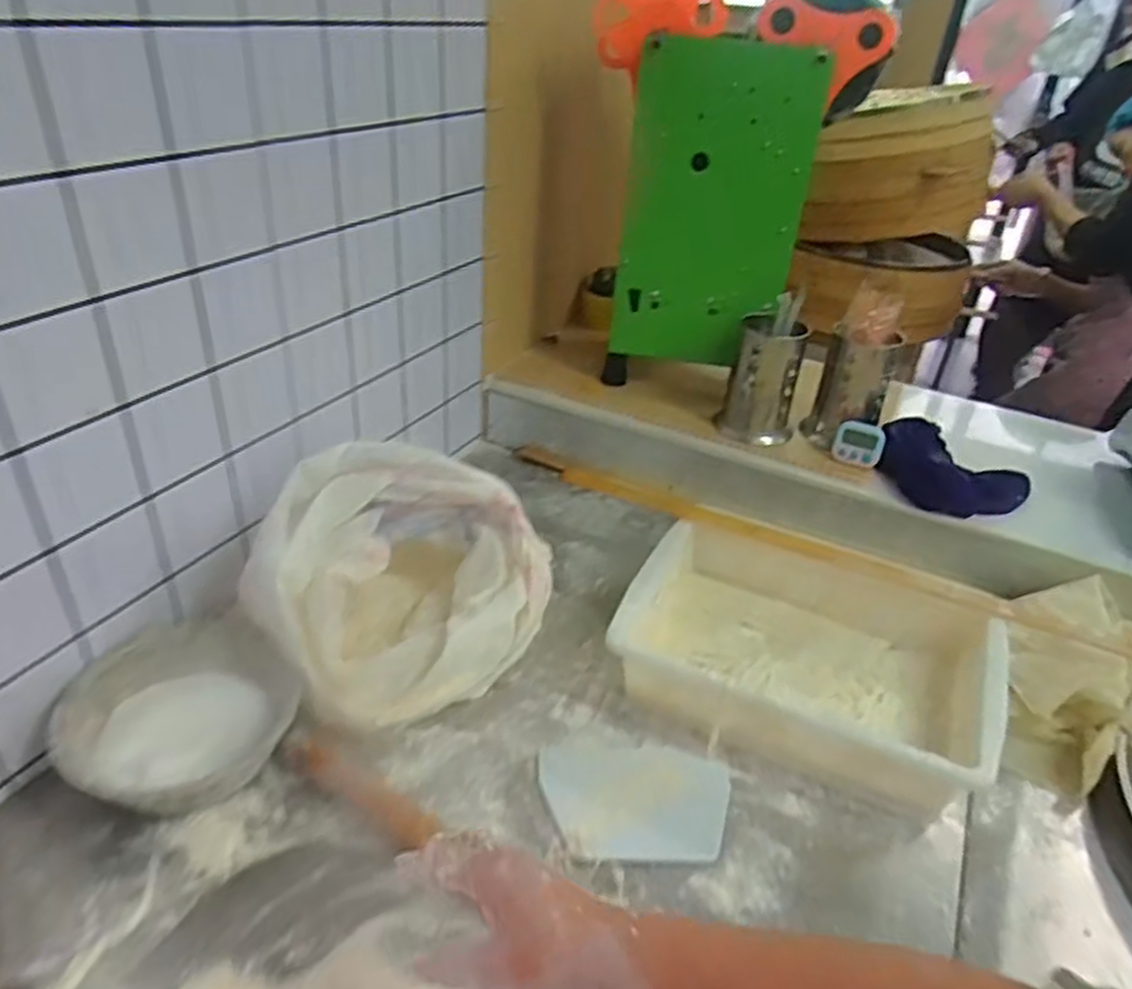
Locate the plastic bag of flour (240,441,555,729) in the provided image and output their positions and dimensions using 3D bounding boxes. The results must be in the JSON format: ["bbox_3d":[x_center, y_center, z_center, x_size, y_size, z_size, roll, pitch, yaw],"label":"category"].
[{"bbox_3d":[-0.173,0.084,0.832,0.276,0.180,0.211,-23,43,-36],"label":"plastic bag of flour"}]

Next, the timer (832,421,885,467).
[{"bbox_3d":[0.412,-0.072,1.104,0.067,0.060,0.011,20,28,30],"label":"timer"}]

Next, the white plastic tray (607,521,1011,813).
[{"bbox_3d":[0.259,0.175,0.868,0.376,0.102,0.270,19,36,20],"label":"white plastic tray"}]

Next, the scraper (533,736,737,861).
[{"bbox_3d":[0.068,0.294,0.762,0.182,0.004,0.131,6,33,1],"label":"scraper"}]

